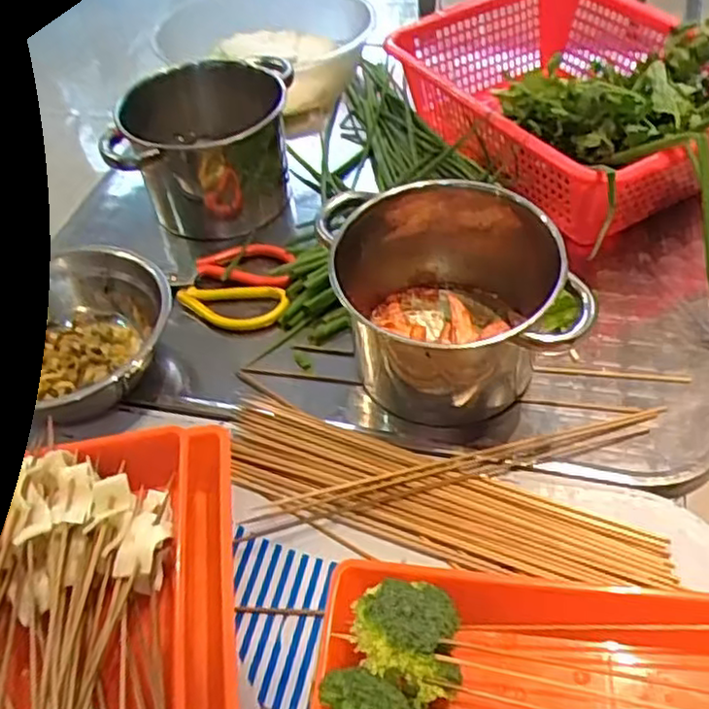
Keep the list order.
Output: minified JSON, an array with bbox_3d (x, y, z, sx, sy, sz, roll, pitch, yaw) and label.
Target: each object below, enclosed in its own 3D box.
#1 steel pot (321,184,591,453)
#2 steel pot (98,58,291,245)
[{"bbox_3d":[0.088,-0.063,0.609,0.208,0.123,0.245,-14,49,-6],"label":"steel pot"},{"bbox_3d":[-0.163,-0.225,0.791,0.187,0.134,0.154,-6,46,-1],"label":"steel pot"}]

